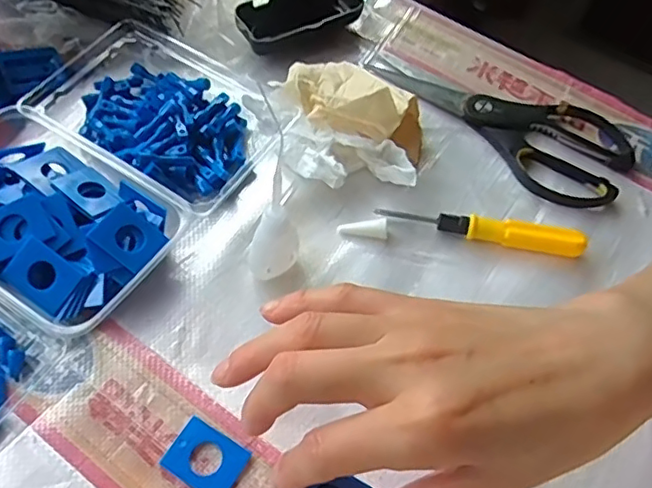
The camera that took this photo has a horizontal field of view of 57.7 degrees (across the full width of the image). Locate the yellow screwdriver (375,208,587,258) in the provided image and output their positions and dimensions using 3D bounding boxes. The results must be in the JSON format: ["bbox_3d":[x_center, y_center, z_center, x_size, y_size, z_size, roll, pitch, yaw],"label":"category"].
[{"bbox_3d":[0.109,-0.011,0.417,0.142,0.020,0.014,11,58,3],"label":"yellow screwdriver"}]

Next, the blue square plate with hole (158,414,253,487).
[{"bbox_3d":[-0.067,0.119,0.329,0.041,0.004,0.032,28,60,13],"label":"blue square plate with hole"}]

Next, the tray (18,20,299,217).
[{"bbox_3d":[-0.128,-0.105,0.446,0.190,0.033,0.139,29,61,14],"label":"tray"}]

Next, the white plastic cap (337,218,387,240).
[{"bbox_3d":[0.025,-0.010,0.412,0.036,0.011,0.010,-1,57,12],"label":"white plastic cap"}]

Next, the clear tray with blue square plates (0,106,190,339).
[{"bbox_3d":[-0.187,-0.018,0.385,0.170,0.037,0.109,32,61,15],"label":"clear tray with blue square plates"}]

